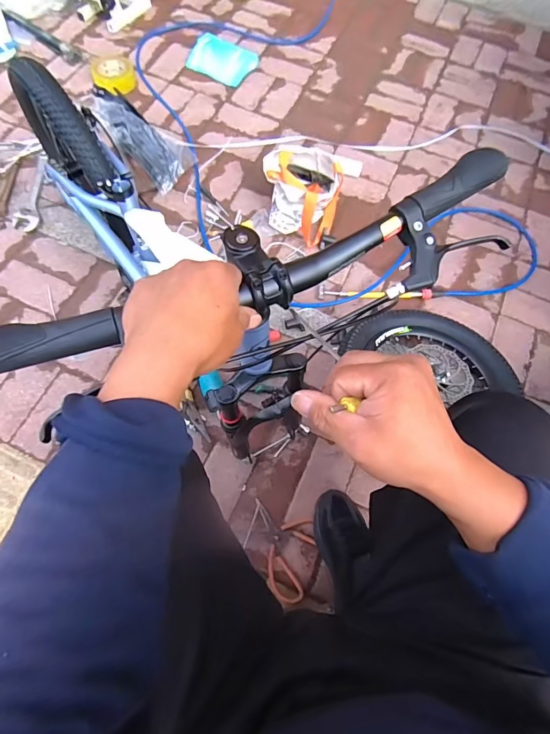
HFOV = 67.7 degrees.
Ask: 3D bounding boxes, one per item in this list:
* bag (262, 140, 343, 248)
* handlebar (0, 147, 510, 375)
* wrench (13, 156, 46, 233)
[{"bbox_3d":[0.078,-0.468,1.102,0.180,0.167,0.201,-39,73,-16],"label":"bag"},{"bbox_3d":[-0.003,-0.092,0.386,0.520,0.048,0.117,-20,69,-11],"label":"handlebar"},{"bbox_3d":[-0.673,-0.474,1.136,0.059,0.022,0.259,-5,67,-4],"label":"wrench"}]

